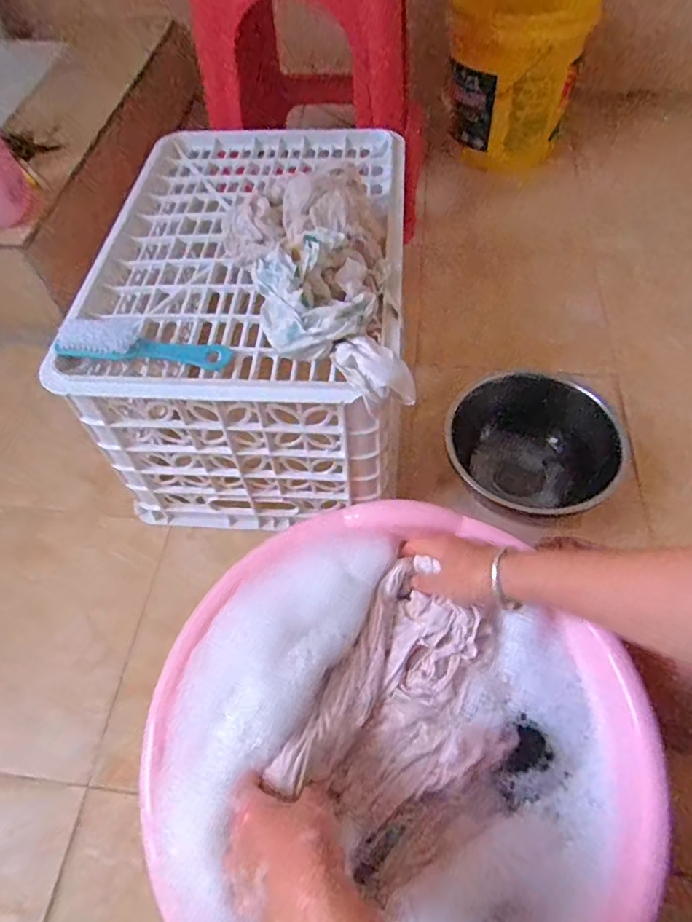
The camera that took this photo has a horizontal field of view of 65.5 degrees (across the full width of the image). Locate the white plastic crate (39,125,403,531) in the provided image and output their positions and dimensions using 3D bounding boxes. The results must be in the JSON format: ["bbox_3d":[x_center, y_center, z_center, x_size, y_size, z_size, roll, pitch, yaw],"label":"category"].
[{"bbox_3d":[-0.099,-0.183,0.709,0.324,0.270,0.470,2,59,5],"label":"white plastic crate"}]

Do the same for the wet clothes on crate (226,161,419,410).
[{"bbox_3d":[-0.035,-0.184,0.513,0.157,0.067,0.272,-5,58,0],"label":"wet clothes on crate"}]

